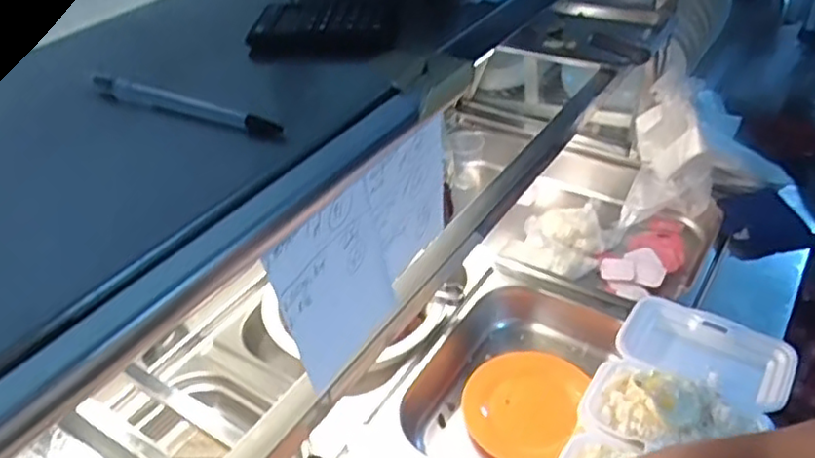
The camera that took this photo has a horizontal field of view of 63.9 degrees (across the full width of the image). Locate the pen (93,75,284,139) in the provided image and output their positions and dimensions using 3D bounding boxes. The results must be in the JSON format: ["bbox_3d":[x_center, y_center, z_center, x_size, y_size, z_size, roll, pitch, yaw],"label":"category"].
[{"bbox_3d":[-0.128,-0.070,0.369,0.133,0.013,0.010,14,42,21],"label":"pen"}]

